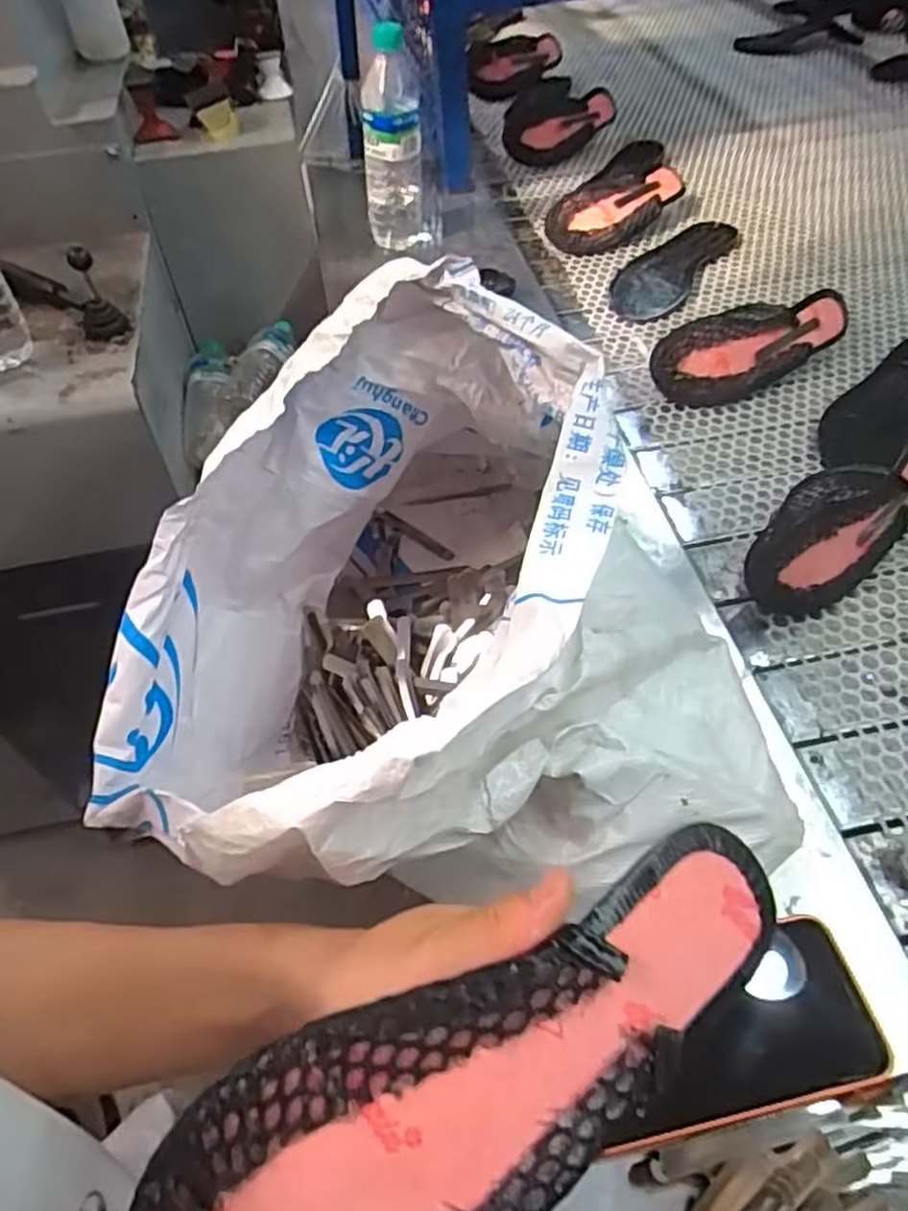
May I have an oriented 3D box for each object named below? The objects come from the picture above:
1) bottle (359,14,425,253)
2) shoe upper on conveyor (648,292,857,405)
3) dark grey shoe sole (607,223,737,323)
[{"bbox_3d":[-0.074,-0.527,0.890,0.072,0.233,0.062,-2,51,2],"label":"bottle"},{"bbox_3d":[0.301,-0.254,0.748,0.214,0.057,0.060,-16,52,-9],"label":"shoe upper on conveyor"},{"bbox_3d":[0.262,-0.410,0.914,0.087,0.018,0.218,28,58,24],"label":"dark grey shoe sole"}]

